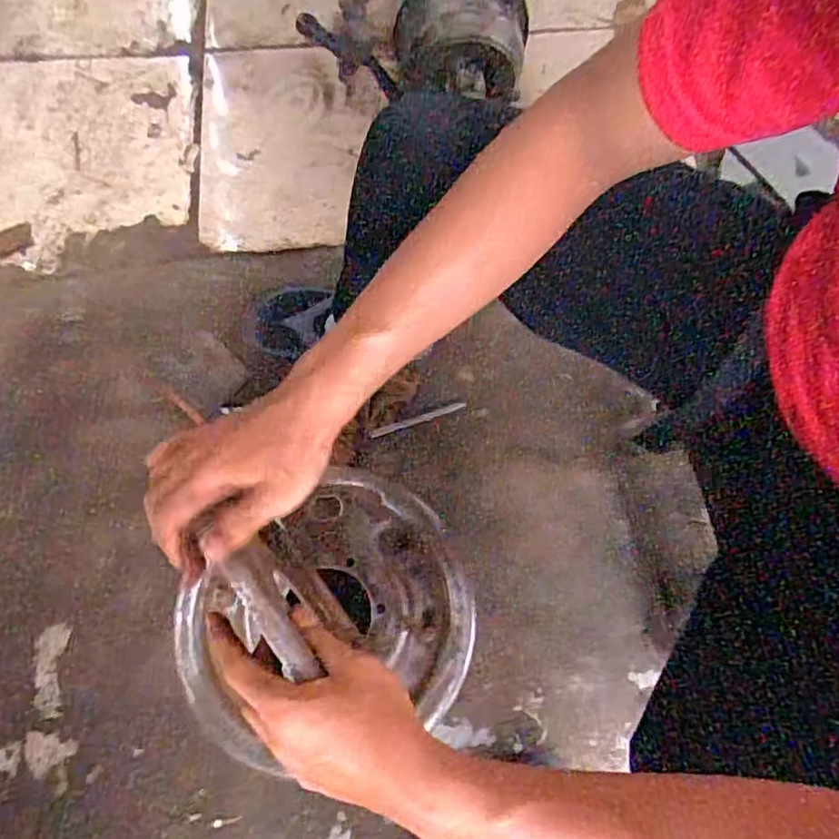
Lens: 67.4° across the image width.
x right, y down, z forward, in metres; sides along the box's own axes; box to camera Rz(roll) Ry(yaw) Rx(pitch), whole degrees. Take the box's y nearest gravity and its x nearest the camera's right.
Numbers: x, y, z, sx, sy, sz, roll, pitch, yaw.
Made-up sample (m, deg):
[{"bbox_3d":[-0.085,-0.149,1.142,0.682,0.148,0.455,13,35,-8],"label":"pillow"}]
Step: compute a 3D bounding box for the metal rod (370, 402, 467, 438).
[{"bbox_3d":[-0.001,0.002,0.885,0.140,0.013,0.008,-19,74,-7],"label":"metal rod"}]

